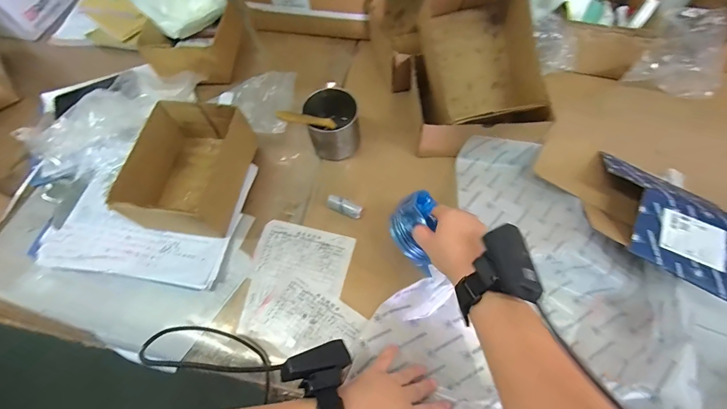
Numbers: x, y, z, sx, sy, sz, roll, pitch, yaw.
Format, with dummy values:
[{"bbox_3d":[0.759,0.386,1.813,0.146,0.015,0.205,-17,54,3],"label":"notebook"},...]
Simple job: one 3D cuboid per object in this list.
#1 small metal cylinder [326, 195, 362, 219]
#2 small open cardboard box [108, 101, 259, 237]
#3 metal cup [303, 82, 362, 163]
[{"bbox_3d":[-0.031,0.005,0.529,0.057,0.025,0.022,17,67,11],"label":"small metal cylinder"},{"bbox_3d":[-0.279,-0.061,0.534,0.149,0.088,0.200,8,65,7],"label":"small open cardboard box"},{"bbox_3d":[-0.051,-0.138,0.563,0.091,0.087,0.100,-1,65,3],"label":"metal cup"}]

